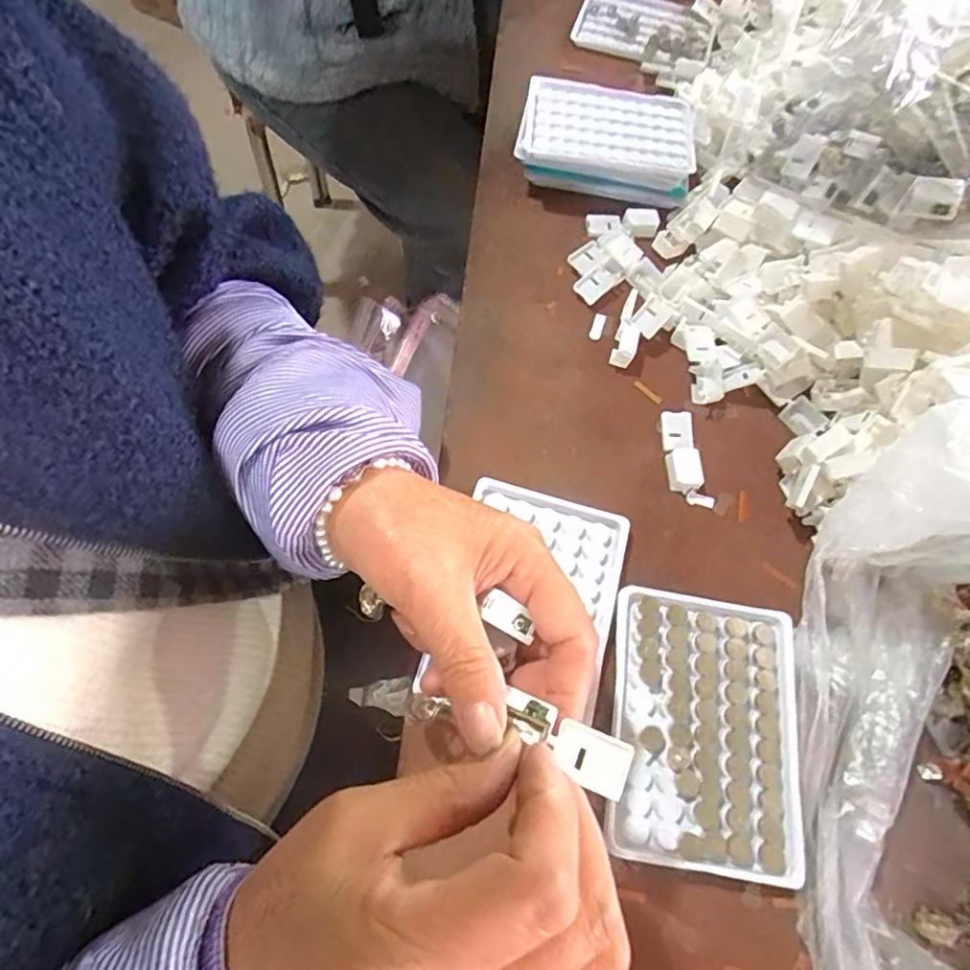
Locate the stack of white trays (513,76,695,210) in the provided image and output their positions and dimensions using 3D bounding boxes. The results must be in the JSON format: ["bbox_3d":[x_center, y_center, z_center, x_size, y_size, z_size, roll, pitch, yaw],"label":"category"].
[{"bbox_3d":[0.096,-0.276,0.456,0.136,0.035,0.103,11,65,2],"label":"stack of white trays"}]

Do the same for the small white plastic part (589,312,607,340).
[{"bbox_3d":[0.081,-0.114,0.406,0.008,0.004,0.022,19,66,5],"label":"small white plastic part"}]

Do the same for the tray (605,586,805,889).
[{"bbox_3d":[0.113,0.126,0.296,0.095,0.014,0.131,10,65,1],"label":"tray"}]

